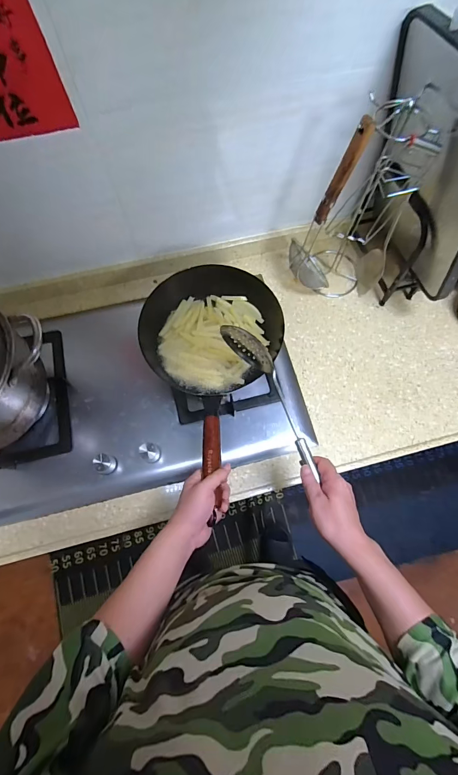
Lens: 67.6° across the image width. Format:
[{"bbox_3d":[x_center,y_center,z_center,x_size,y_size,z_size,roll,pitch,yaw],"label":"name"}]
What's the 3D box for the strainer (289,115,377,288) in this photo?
[{"bbox_3d":[0.180,-0.317,0.666,0.085,0.373,0.071,0,71,0],"label":"strainer"}]

